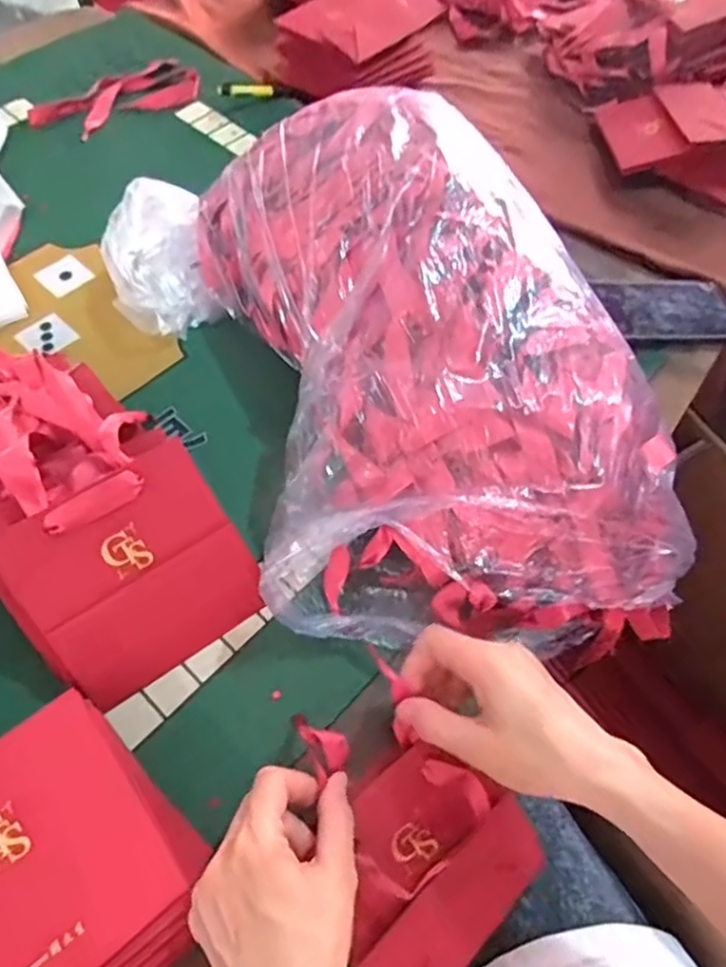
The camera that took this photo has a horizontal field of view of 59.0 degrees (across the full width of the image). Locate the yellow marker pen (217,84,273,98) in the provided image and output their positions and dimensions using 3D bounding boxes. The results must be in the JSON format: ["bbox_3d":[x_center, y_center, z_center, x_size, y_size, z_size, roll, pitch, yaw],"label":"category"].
[{"bbox_3d":[-0.143,-0.476,0.778,0.075,0.014,0.011,-19,61,-29],"label":"yellow marker pen"}]

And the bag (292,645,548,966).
[{"bbox_3d":[0.030,0.223,0.401,0.134,0.031,0.184,-34,96,-18],"label":"bag"}]

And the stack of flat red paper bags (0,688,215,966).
[{"bbox_3d":[-0.183,0.227,0.363,0.164,0.047,0.154,41,65,20],"label":"stack of flat red paper bags"}]

